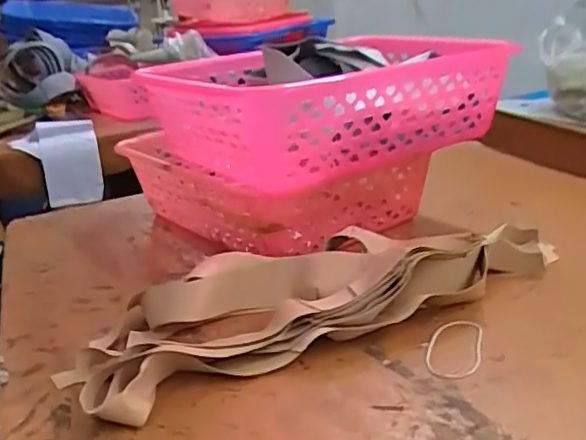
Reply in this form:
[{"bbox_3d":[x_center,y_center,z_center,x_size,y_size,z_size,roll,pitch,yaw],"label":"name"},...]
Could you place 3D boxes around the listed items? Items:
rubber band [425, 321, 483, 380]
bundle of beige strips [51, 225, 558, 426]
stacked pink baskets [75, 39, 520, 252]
[{"bbox_3d":[0.150,0.117,0.562,0.048,0.004,0.093,2,23,21],"label":"rubber band"},{"bbox_3d":[0.033,0.070,0.644,0.530,0.060,0.173,-14,22,-20],"label":"bundle of beige strips"},{"bbox_3d":[-0.001,-0.100,0.809,0.353,0.226,0.423,-20,25,-32],"label":"stacked pink baskets"}]

